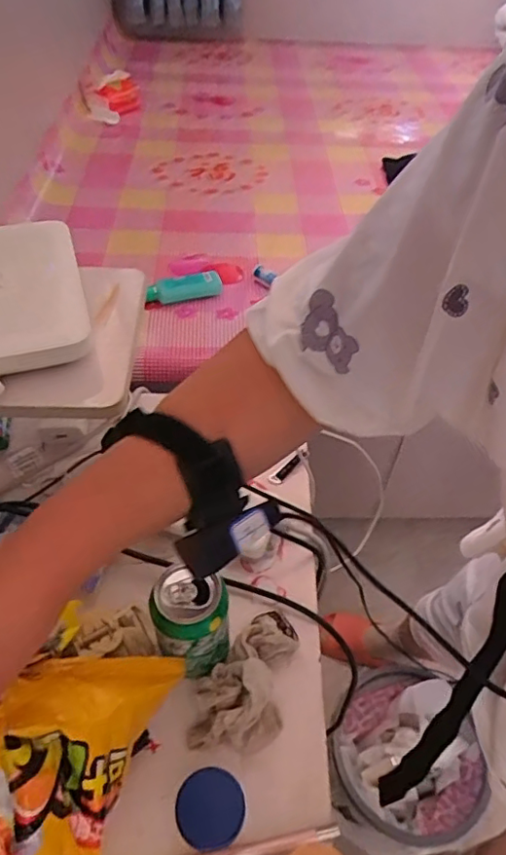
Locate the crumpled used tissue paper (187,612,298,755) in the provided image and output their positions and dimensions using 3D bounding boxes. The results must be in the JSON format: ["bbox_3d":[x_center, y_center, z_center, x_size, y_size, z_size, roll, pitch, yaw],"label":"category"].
[{"bbox_3d":[-0.005,0.215,0.504,0.073,0.041,0.127,12,48,7],"label":"crumpled used tissue paper"}]

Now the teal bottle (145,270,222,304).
[{"bbox_3d":[-0.129,-0.262,1.064,0.141,0.040,0.051,-12,50,-13],"label":"teal bottle"}]

